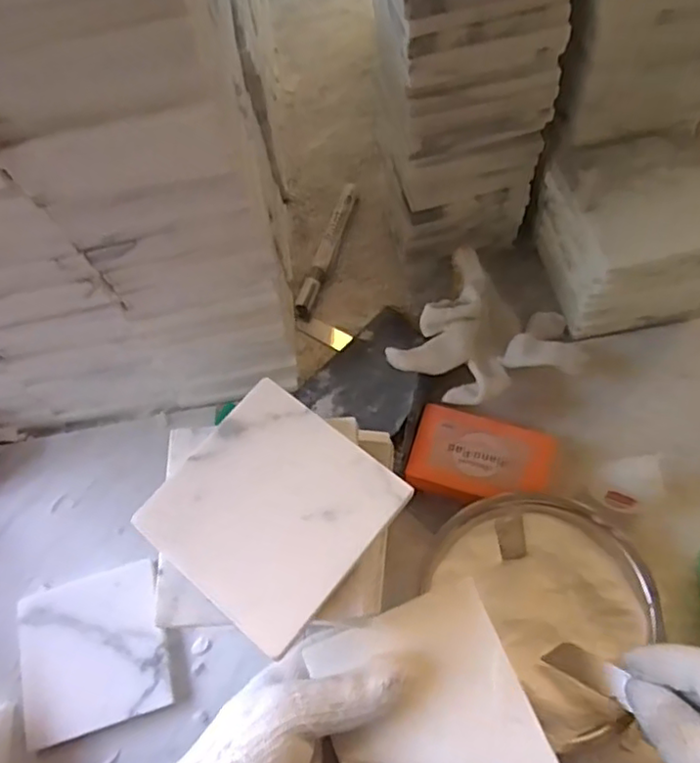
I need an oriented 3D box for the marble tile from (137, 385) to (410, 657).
[{"bbox_3d":[-0.039,0.063,0.318,0.100,0.012,0.100,36,72,18],"label":"marble tile"}]

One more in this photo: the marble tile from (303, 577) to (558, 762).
[{"bbox_3d":[0.038,0.168,0.326,0.100,0.005,0.098,-27,66,4],"label":"marble tile"}]

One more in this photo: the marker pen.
[{"bbox_3d":[-0.020,-0.127,0.596,0.017,0.016,0.146,16,67,10],"label":"marker pen"}]

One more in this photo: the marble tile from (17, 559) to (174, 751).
[{"bbox_3d":[-0.181,0.188,0.452,0.100,0.010,0.102,-17,65,-5],"label":"marble tile"}]

